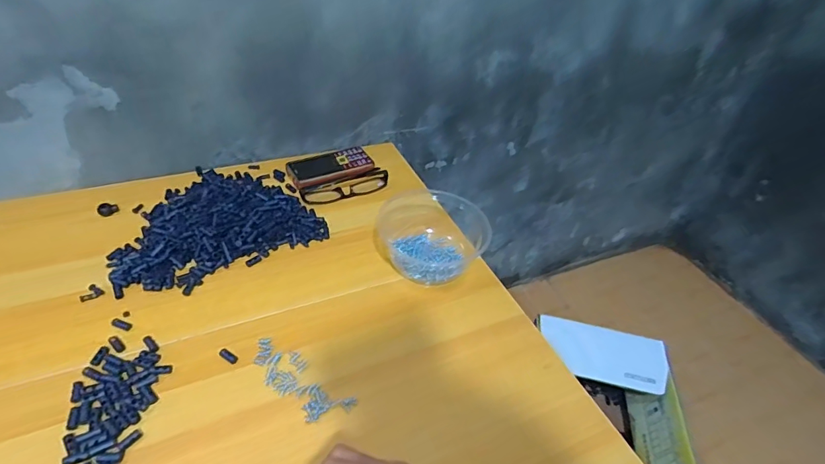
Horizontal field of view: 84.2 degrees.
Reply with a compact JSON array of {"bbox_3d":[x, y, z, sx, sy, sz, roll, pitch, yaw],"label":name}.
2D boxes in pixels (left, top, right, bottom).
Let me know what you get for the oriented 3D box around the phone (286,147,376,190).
[{"bbox_3d":[-0.120,-0.097,0.684,0.123,0.021,0.051,-18,48,-26],"label":"phone"}]

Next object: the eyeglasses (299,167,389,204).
[{"bbox_3d":[-0.100,-0.068,0.666,0.131,0.023,0.043,-19,48,-26],"label":"eyeglasses"}]

